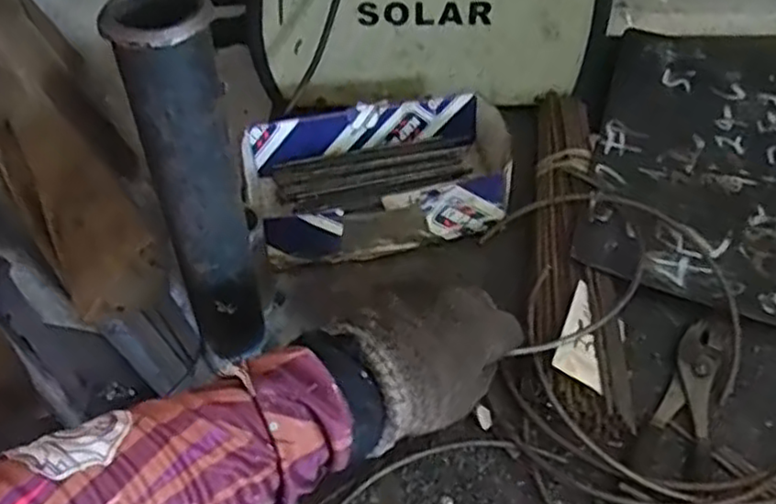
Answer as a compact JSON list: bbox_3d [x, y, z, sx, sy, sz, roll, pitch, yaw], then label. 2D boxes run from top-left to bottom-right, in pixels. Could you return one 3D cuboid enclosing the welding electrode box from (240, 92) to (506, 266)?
[{"bbox_3d":[-0.004,-0.072,0.663,0.240,0.058,0.153,-12,49,-9],"label":"welding electrode box"}]

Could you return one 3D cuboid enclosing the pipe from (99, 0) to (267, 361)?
[{"bbox_3d":[-0.115,-0.037,0.446,0.056,0.249,0.051,-18,50,-13],"label":"pipe"}]

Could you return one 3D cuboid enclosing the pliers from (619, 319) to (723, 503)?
[{"bbox_3d":[0.207,0.127,0.508,0.050,0.014,0.193,22,53,20],"label":"pliers"}]

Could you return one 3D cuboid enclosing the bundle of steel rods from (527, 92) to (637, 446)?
[{"bbox_3d":[0.151,-0.021,0.612,0.071,0.031,0.360,2,48,4],"label":"bundle of steel rods"}]

